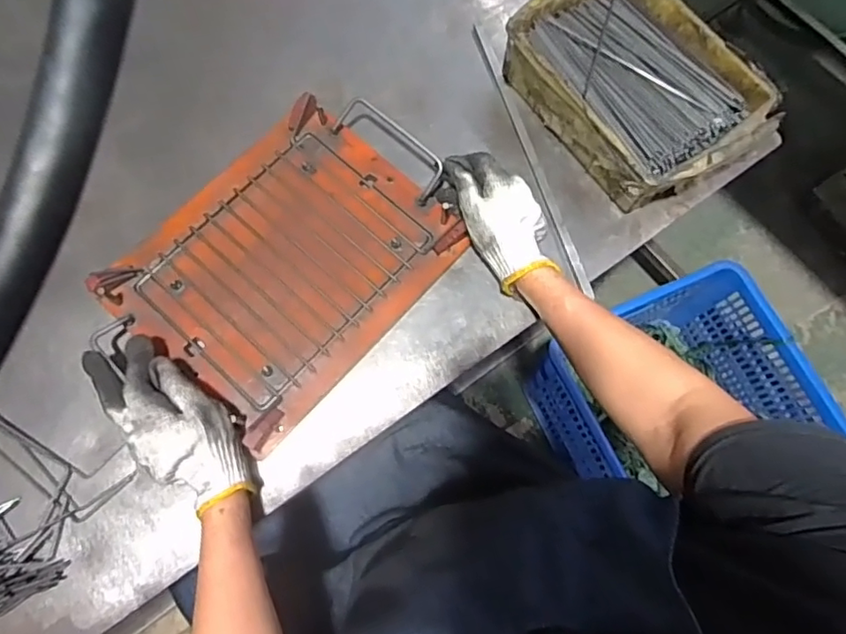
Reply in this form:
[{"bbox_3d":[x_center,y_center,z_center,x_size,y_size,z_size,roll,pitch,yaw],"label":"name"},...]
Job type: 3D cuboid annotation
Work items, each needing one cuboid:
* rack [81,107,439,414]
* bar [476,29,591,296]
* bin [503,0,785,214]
[{"bbox_3d":[-0.133,-0.066,0.570,0.190,0.025,0.338,41,79,11],"label":"rack"},{"bbox_3d":[0.116,-0.185,0.629,0.013,0.008,0.350,-16,73,-8],"label":"bar"},{"bbox_3d":[0.226,-0.251,0.612,0.183,0.066,0.261,-32,76,-12],"label":"bin"}]

